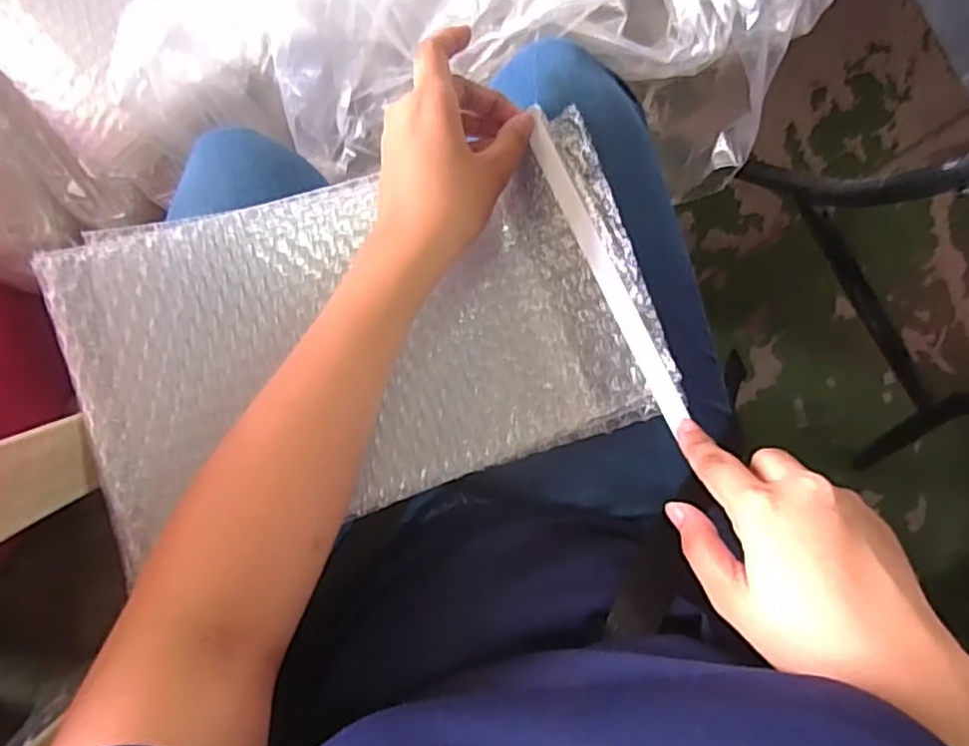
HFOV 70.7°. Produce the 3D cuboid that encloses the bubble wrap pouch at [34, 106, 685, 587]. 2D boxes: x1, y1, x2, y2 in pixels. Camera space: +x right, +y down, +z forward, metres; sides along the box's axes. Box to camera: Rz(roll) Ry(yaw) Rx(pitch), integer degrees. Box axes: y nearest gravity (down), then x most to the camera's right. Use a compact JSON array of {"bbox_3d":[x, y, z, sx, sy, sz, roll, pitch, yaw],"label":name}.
[{"bbox_3d":[-0.062,-0.025,0.377,0.307,0.027,0.183,-15,80,-9],"label":"bubble wrap pouch"}]

